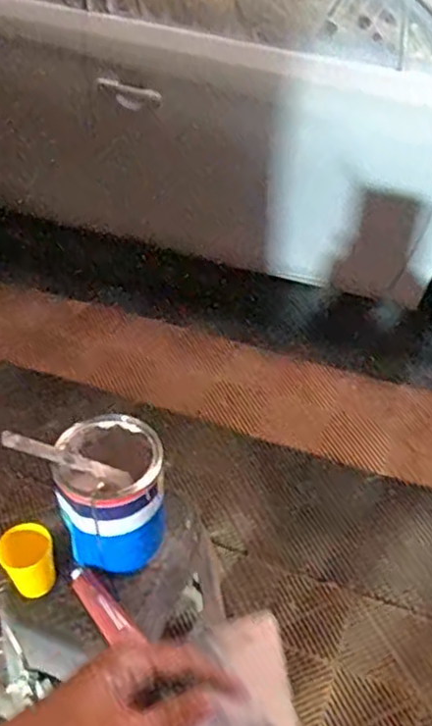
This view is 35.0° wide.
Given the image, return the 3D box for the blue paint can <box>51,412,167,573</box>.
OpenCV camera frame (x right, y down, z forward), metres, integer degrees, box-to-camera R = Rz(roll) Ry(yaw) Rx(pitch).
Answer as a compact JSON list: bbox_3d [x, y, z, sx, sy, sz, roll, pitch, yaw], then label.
[{"bbox_3d":[-0.162,0.214,1.095,0.164,0.205,0.151,-7,43,-8],"label":"blue paint can"}]

